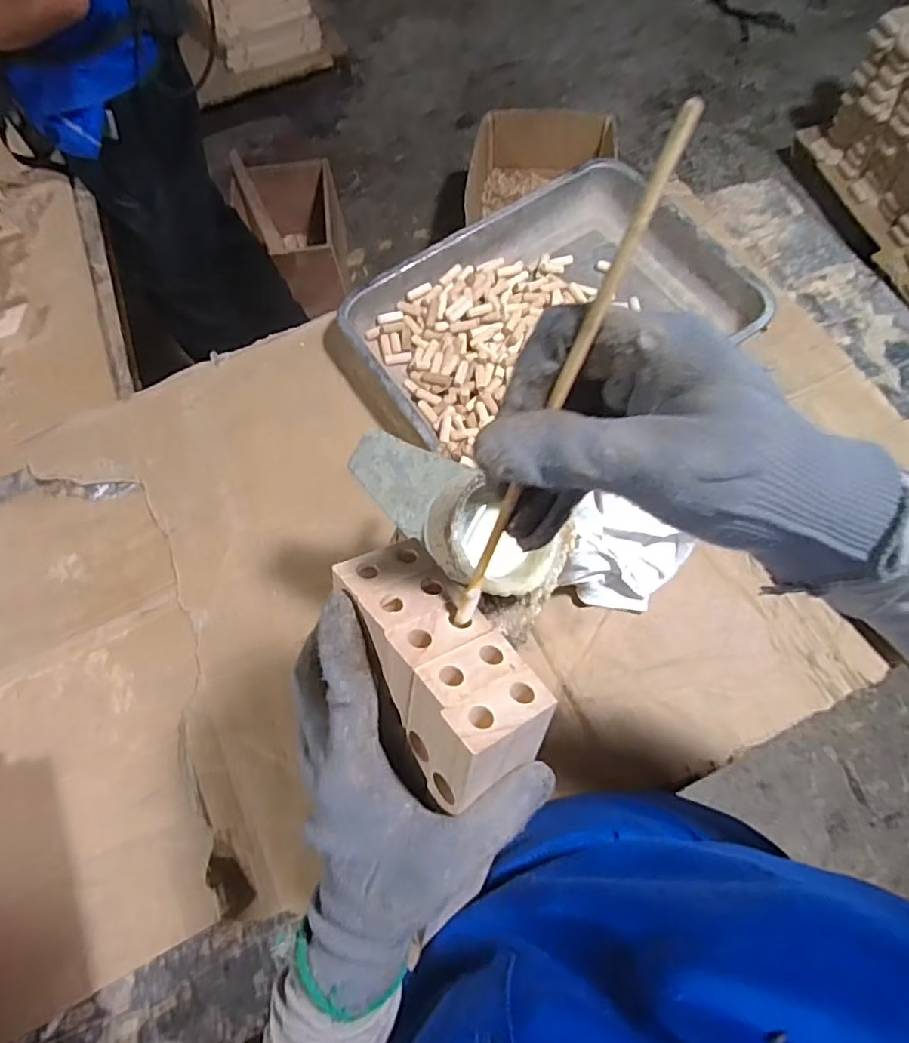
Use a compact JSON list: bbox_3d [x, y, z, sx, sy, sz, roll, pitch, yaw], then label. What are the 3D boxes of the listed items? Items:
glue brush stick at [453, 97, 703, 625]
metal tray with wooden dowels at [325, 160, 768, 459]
[{"bbox_3d":[0.030,-0.031,0.195,0.006,0.184,0.004,32,35,14],"label":"glue brush stick"},{"bbox_3d":[0.105,-0.221,0.644,0.383,0.048,0.294,-33,70,-10],"label":"metal tray with wooden dowels"}]

